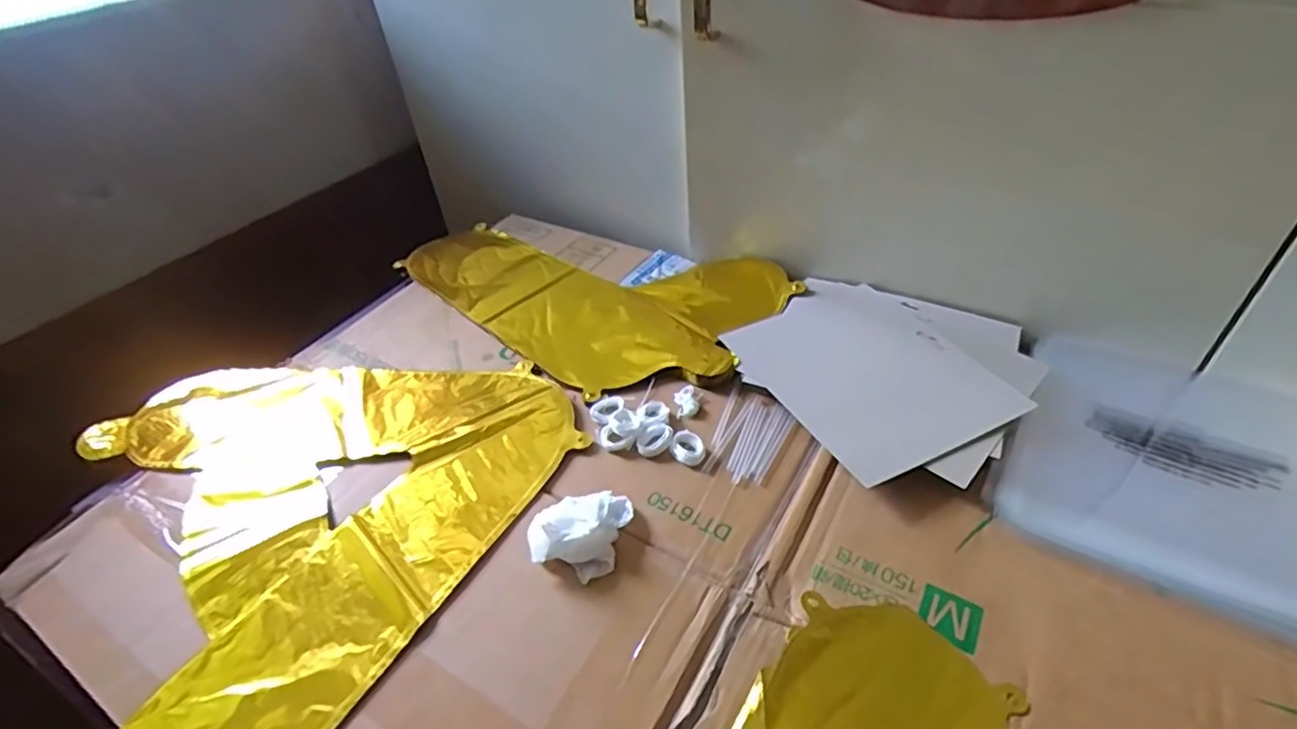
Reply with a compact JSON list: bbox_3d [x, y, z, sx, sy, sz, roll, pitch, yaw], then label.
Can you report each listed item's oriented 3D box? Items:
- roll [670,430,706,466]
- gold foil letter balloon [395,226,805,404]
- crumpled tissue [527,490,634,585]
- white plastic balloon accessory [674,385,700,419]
[{"bbox_3d":[0.030,0.063,0.479,0.026,0.012,0.023,5,43,10],"label":"roll"},{"bbox_3d":[-0.078,-0.080,0.661,0.413,0.033,0.231,24,50,28],"label":"gold foil letter balloon"},{"bbox_3d":[-0.044,0.105,0.422,0.054,0.030,0.062,10,44,16],"label":"crumpled tissue"},{"bbox_3d":[0.031,0.030,0.519,0.019,0.004,0.033,-6,42,-2],"label":"white plastic balloon accessory"}]

